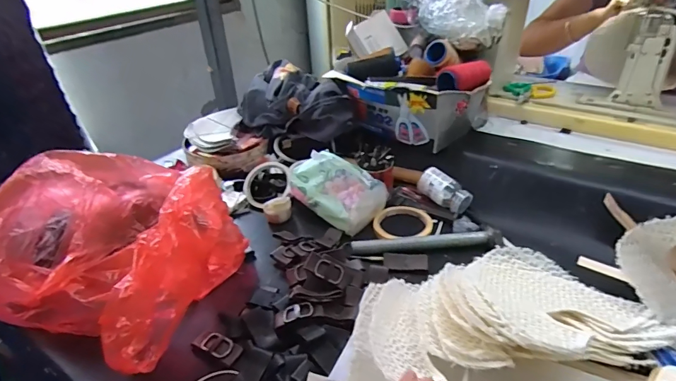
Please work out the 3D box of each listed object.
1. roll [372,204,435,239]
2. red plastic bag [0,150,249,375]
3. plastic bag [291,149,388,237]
[{"bbox_3d":[0.106,0.053,0.686,0.094,0.011,0.094,-3,32,2],"label":"roll"},{"bbox_3d":[-0.302,0.052,0.576,0.350,0.149,0.281,11,35,23],"label":"red plastic bag"},{"bbox_3d":[-0.002,-0.007,0.706,0.141,0.089,0.090,26,43,38],"label":"plastic bag"}]

